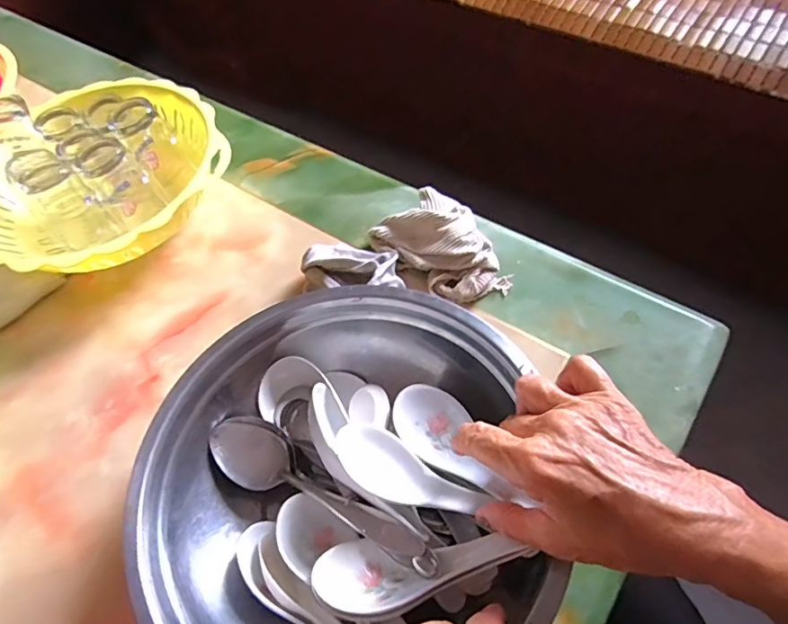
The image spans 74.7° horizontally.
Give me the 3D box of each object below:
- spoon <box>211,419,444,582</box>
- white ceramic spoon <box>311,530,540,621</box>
[{"bbox_3d":[-0.053,0.120,0.331,0.172,0.024,0.042,31,66,23],"label":"spoon"},{"bbox_3d":[0.014,0.145,0.294,0.117,0.027,0.043,-14,54,7],"label":"white ceramic spoon"}]

